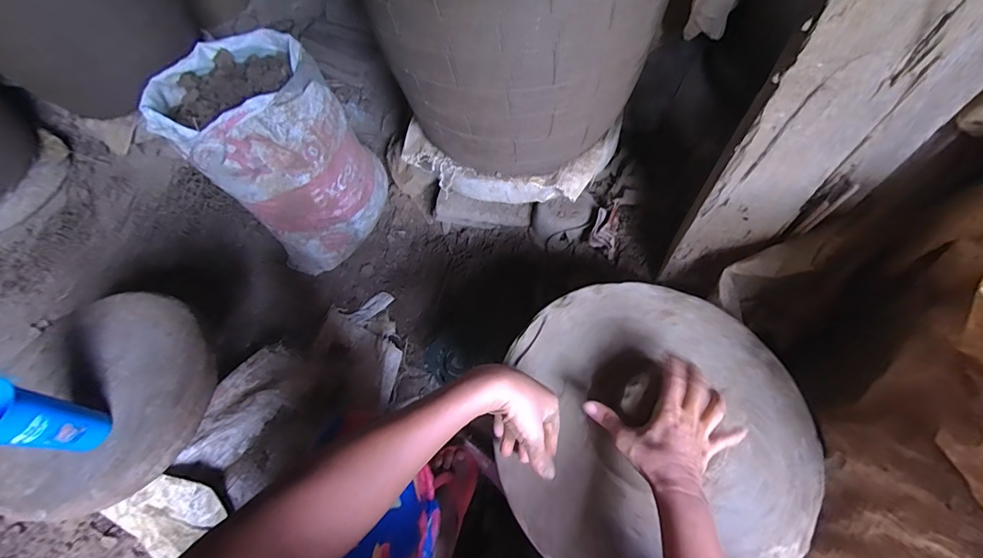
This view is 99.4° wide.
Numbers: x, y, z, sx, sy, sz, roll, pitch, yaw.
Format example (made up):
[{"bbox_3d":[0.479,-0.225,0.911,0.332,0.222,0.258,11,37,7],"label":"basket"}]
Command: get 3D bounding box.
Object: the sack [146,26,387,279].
[{"bbox_3d":[-0.433,-0.253,0.909,0.310,0.406,0.279,-38,65,-17],"label":"sack"}]

